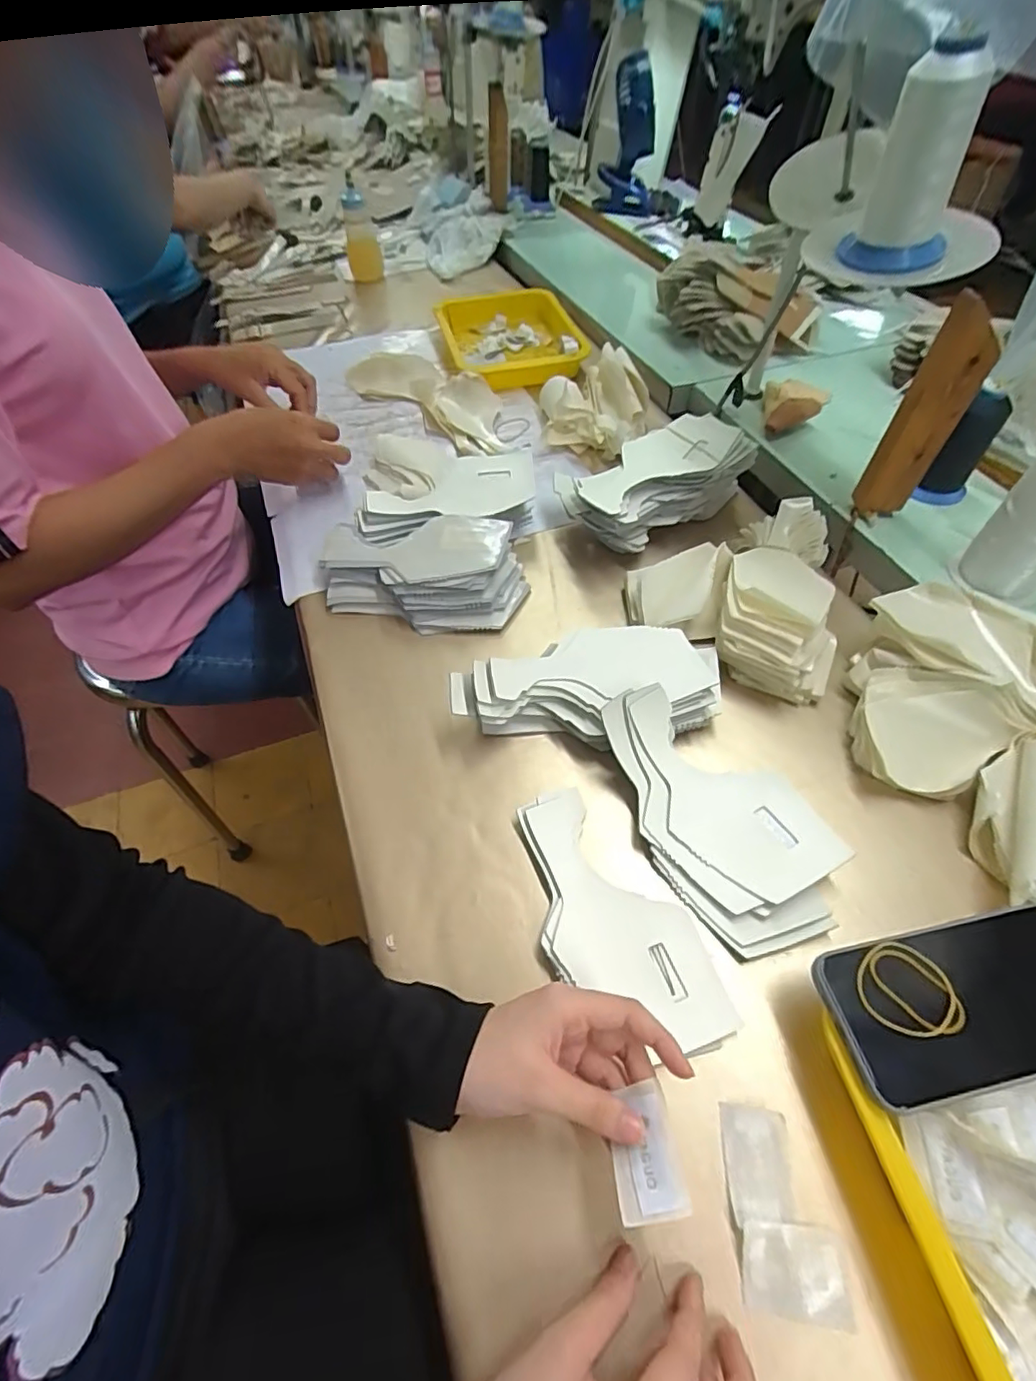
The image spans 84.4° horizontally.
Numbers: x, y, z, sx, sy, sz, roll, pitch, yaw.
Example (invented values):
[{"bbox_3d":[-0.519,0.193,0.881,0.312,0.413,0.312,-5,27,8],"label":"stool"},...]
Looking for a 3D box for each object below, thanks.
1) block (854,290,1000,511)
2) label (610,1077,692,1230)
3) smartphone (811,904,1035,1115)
[{"bbox_3d":[0.368,-0.244,0.515,0.048,0.184,0.025,-10,53,-6],"label":"block"},{"bbox_3d":[0.064,0.234,0.290,0.034,0.004,0.052,-19,44,10],"label":"label"},{"bbox_3d":[0.259,0.176,0.325,0.159,0.010,0.079,-10,53,-6],"label":"smartphone"}]

